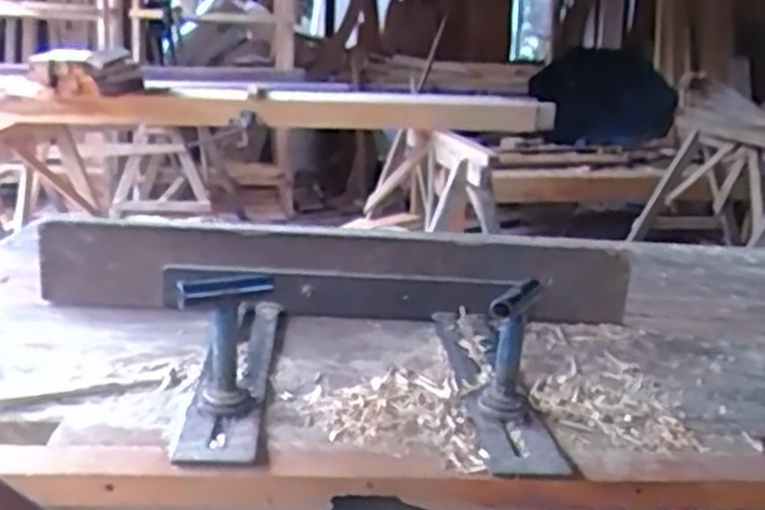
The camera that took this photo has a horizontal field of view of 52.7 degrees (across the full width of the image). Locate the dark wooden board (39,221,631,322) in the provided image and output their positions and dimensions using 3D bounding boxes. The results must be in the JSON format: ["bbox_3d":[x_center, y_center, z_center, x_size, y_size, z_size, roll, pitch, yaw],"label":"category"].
[{"bbox_3d":[-0.046,0.018,0.890,0.657,0.102,0.047,1,17,-1],"label":"dark wooden board"}]

